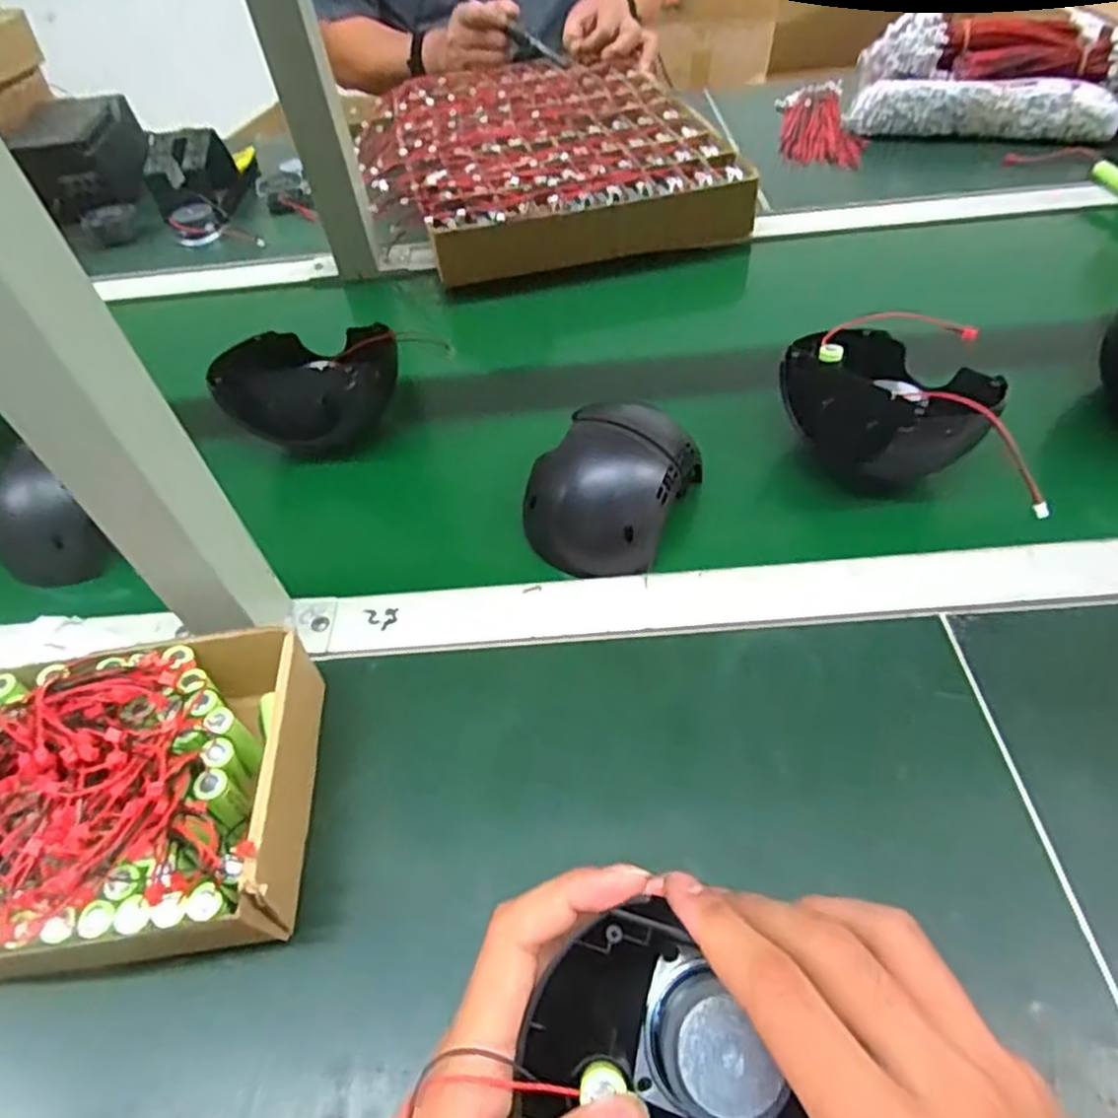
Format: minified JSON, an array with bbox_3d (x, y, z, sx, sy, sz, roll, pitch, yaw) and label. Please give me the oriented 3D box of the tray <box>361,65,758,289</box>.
[{"bbox_3d":[-0.033,-0.446,0.784,0.352,0.059,0.434,-15,50,-6],"label":"tray"}]

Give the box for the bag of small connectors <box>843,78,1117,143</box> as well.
[{"bbox_3d":[0.454,-0.485,0.774,0.264,0.050,0.043,15,53,17],"label":"bag of small connectors"}]

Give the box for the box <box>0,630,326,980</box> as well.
[{"bbox_3d":[-0.200,0.109,0.328,0.174,0.078,0.148,-8,50,-1],"label":"box"}]

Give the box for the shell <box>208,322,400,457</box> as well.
[{"bbox_3d":[-0.177,-0.129,0.518,0.122,0.053,0.090,-1,50,5],"label":"shell"}]

